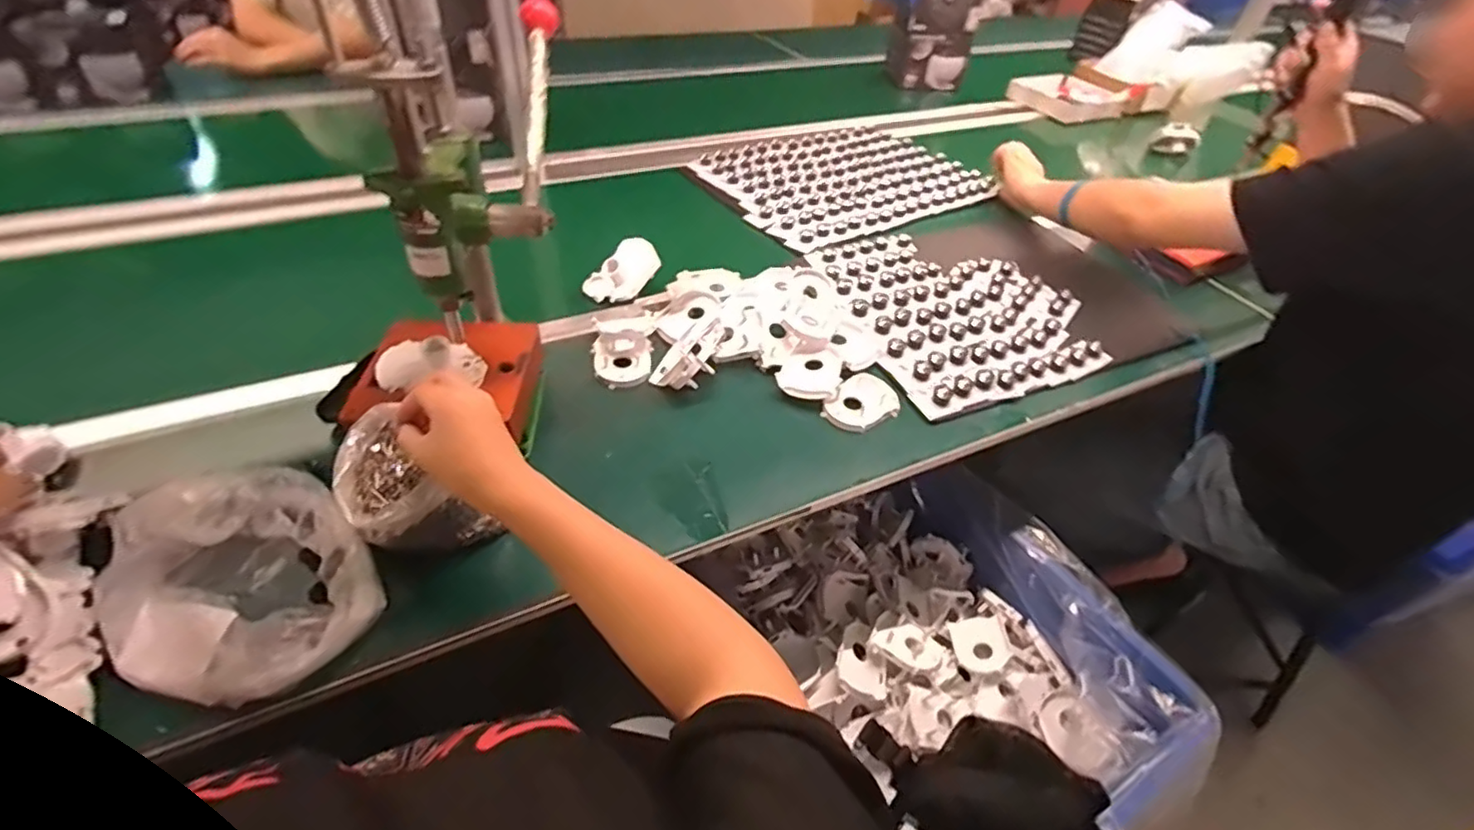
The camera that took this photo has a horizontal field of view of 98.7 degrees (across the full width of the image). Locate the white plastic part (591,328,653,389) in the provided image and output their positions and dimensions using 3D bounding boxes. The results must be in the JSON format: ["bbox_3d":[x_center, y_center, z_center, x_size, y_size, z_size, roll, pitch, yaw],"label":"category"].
[{"bbox_3d":[-0.138,-0.066,0.753,0.068,0.022,0.077,-2,53,-9],"label":"white plastic part"}]

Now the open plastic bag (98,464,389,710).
[{"bbox_3d":[-0.382,0.128,0.489,0.159,0.071,0.189,-33,55,-32],"label":"open plastic bag"}]

